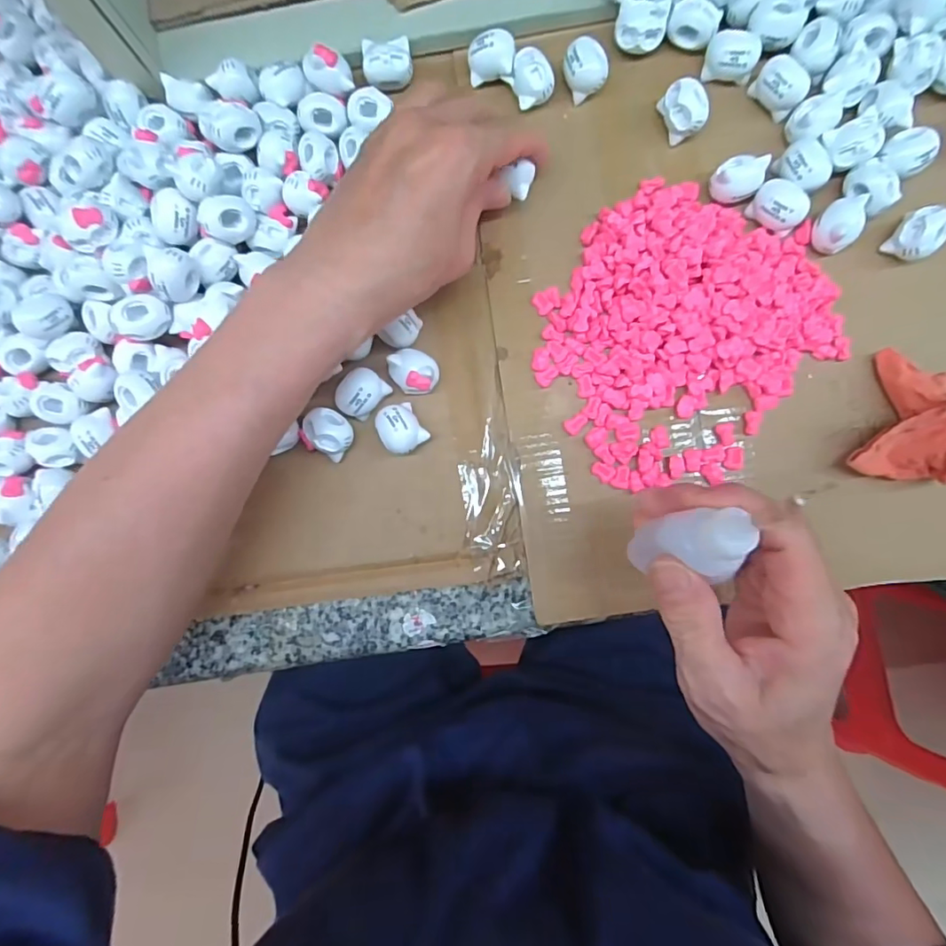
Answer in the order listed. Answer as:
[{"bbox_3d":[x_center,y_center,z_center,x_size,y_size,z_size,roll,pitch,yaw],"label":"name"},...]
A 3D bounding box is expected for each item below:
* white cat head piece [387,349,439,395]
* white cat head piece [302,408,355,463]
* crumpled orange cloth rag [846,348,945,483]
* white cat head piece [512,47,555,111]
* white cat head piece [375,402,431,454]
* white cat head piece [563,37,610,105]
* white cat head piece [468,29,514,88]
[{"bbox_3d":[-0.030,-0.052,0.274,0.024,0.020,0.022,0,86,2],"label":"white cat head piece"},{"bbox_3d":[-0.073,-0.021,0.272,0.027,0.015,0.020,45,89,4],"label":"white cat head piece"},{"bbox_3d":[0.216,-0.023,0.252,0.050,0.038,0.062,23,91,4],"label":"crumpled orange cloth rag"},{"bbox_3d":[0.031,-0.207,0.279,0.020,0.015,0.024,-25,86,1],"label":"white cat head piece"},{"bbox_3d":[-0.037,-0.023,0.271,0.021,0.019,0.024,-34,86,0],"label":"white cat head piece"},{"bbox_3d":[0.059,-0.212,0.279,0.021,0.013,0.024,-16,86,1],"label":"white cat head piece"},{"bbox_3d":[0.010,-0.218,0.280,0.023,0.012,0.021,-1,86,2],"label":"white cat head piece"}]

